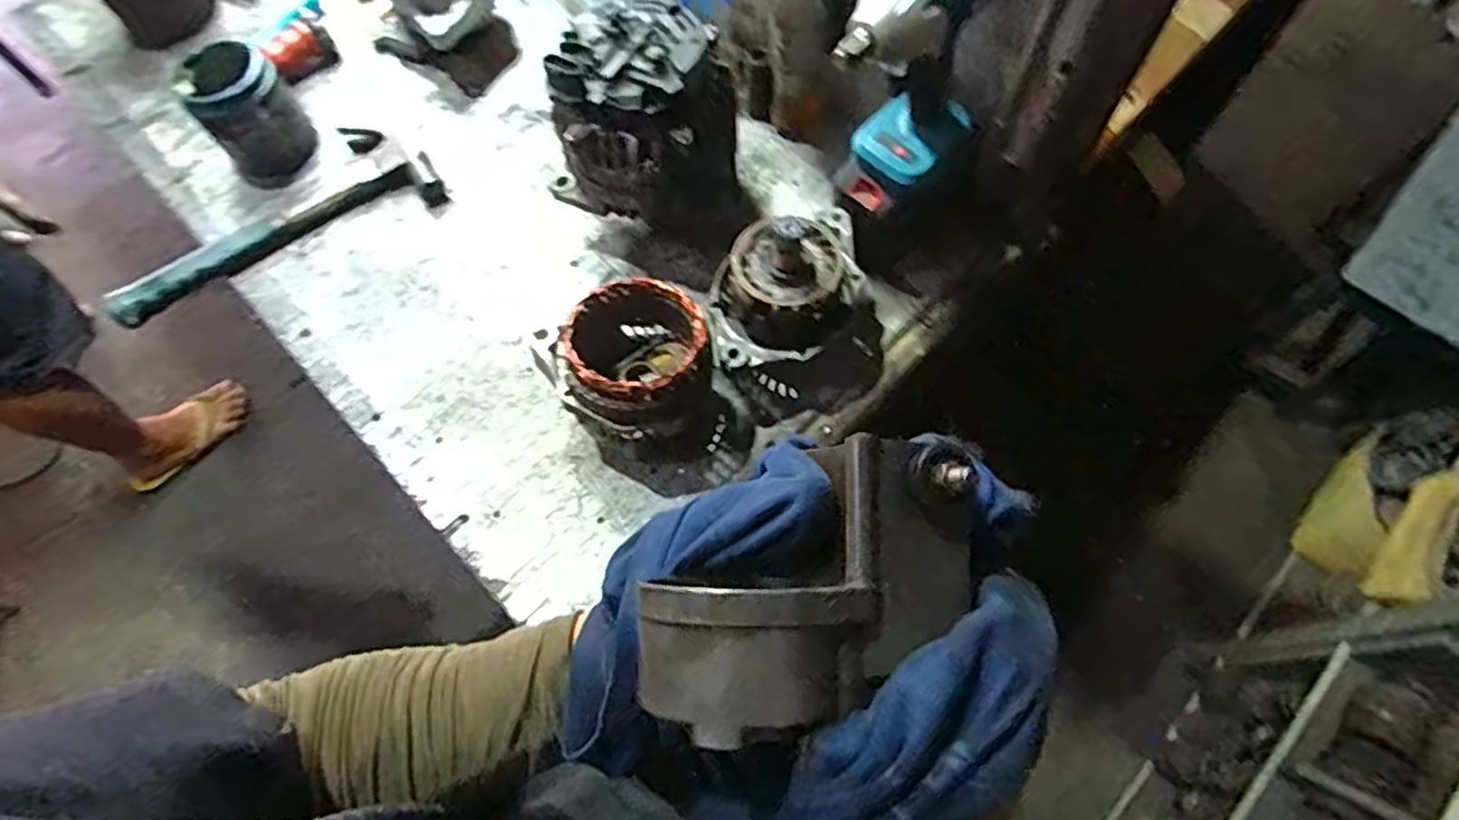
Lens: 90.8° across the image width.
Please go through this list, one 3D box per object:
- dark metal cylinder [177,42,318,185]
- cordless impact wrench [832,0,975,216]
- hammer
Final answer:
[{"bbox_3d":[-0.495,-0.307,0.739,0.087,0.101,0.091,-42,72,-15],"label":"dark metal cylinder"},{"bbox_3d":[0.133,-0.232,0.529,0.079,0.208,0.135,28,70,13],"label":"cordless impact wrench"},{"bbox_3d":[-0.462,-0.192,0.729,0.326,0.025,0.120,-28,68,-10],"label":"hammer"}]

